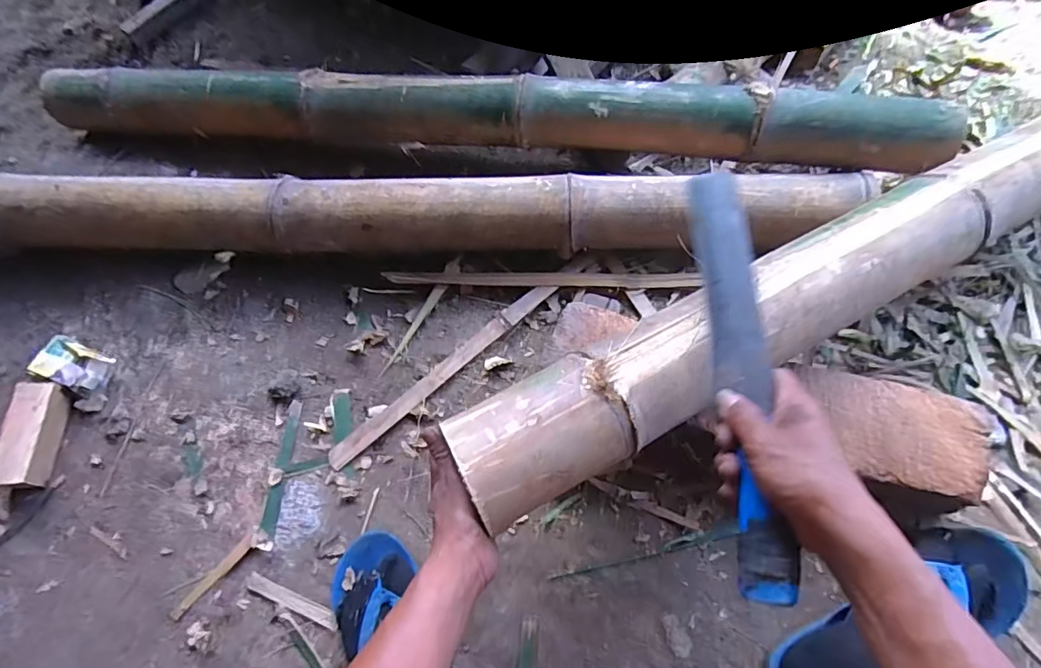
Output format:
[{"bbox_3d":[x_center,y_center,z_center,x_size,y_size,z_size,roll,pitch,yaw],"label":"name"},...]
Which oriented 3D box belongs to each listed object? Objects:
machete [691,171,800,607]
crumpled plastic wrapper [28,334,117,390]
[{"bbox_3d":[0.176,0.014,0.416,0.040,0.025,0.354,2,63,4],"label":"machete"},{"bbox_3d":[-0.615,0.041,0.714,0.104,0.030,0.059,19,71,9],"label":"crumpled plastic wrapper"}]

